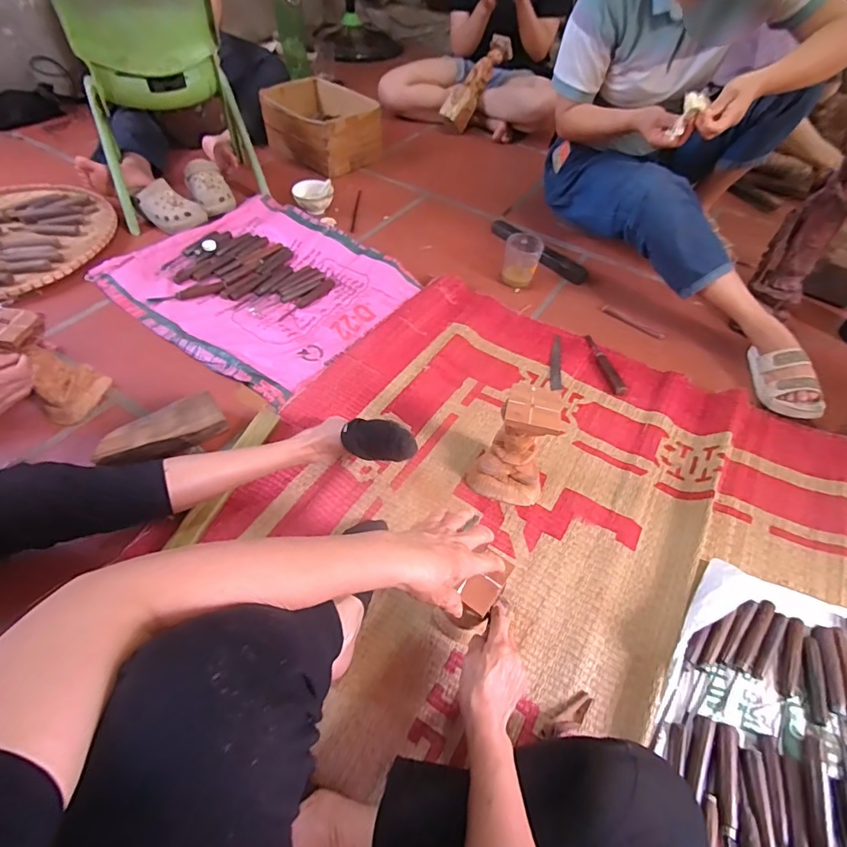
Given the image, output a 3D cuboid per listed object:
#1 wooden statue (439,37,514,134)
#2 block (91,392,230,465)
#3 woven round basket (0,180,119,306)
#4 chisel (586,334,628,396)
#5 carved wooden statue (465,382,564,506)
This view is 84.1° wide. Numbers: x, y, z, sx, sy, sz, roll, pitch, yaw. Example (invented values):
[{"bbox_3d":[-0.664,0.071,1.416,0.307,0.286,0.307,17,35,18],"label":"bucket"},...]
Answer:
[{"bbox_3d":[0.174,-1.146,1.581,0.094,0.084,0.290,46,106,25],"label":"wooden statue"},{"bbox_3d":[-0.430,0.016,0.776,0.190,0.077,0.055,-28,61,-21],"label":"block"},{"bbox_3d":[-0.997,-0.444,1.105,0.494,0.041,0.466,1,55,-2],"label":"woven round basket"},{"bbox_3d":[0.370,-0.128,0.964,0.028,0.020,0.170,-9,56,-9],"label":"chisel"},{"bbox_3d":[0.147,0.035,0.739,0.119,0.169,0.114,18,56,10],"label":"carved wooden statue"}]

